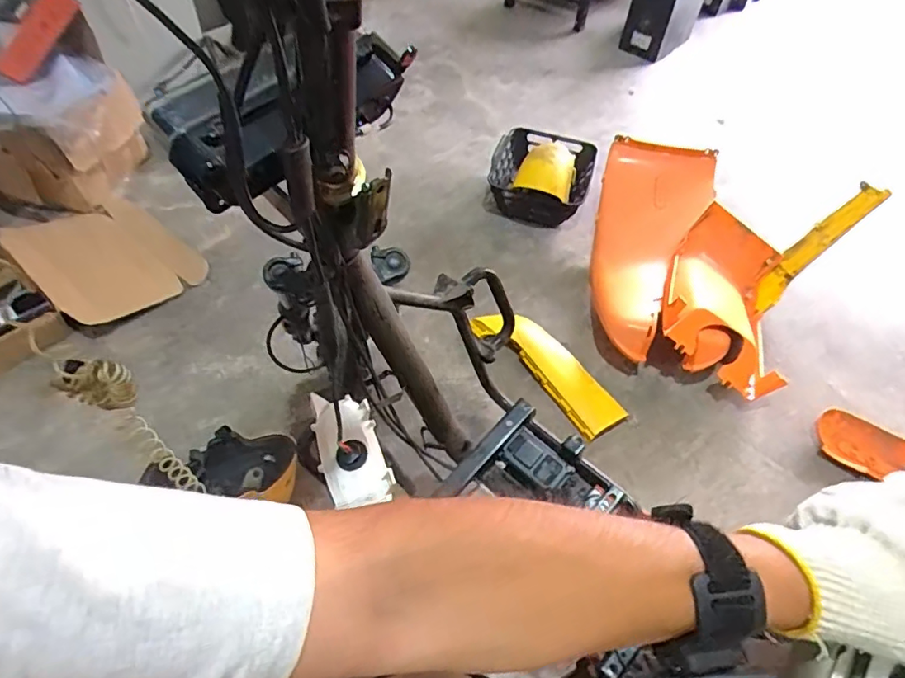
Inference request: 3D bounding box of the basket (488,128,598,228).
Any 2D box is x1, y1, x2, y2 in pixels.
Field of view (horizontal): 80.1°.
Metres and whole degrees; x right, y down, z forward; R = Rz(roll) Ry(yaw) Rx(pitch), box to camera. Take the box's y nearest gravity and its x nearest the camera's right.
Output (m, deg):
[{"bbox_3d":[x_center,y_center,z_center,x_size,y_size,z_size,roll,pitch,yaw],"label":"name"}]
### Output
[{"bbox_3d":[0.259,-0.474,1.555,0.274,0.116,0.312,16,54,9],"label":"basket"}]

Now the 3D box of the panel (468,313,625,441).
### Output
[{"bbox_3d":[0.207,0.050,1.168,0.122,0.071,0.380,-33,61,-24],"label":"panel"}]

